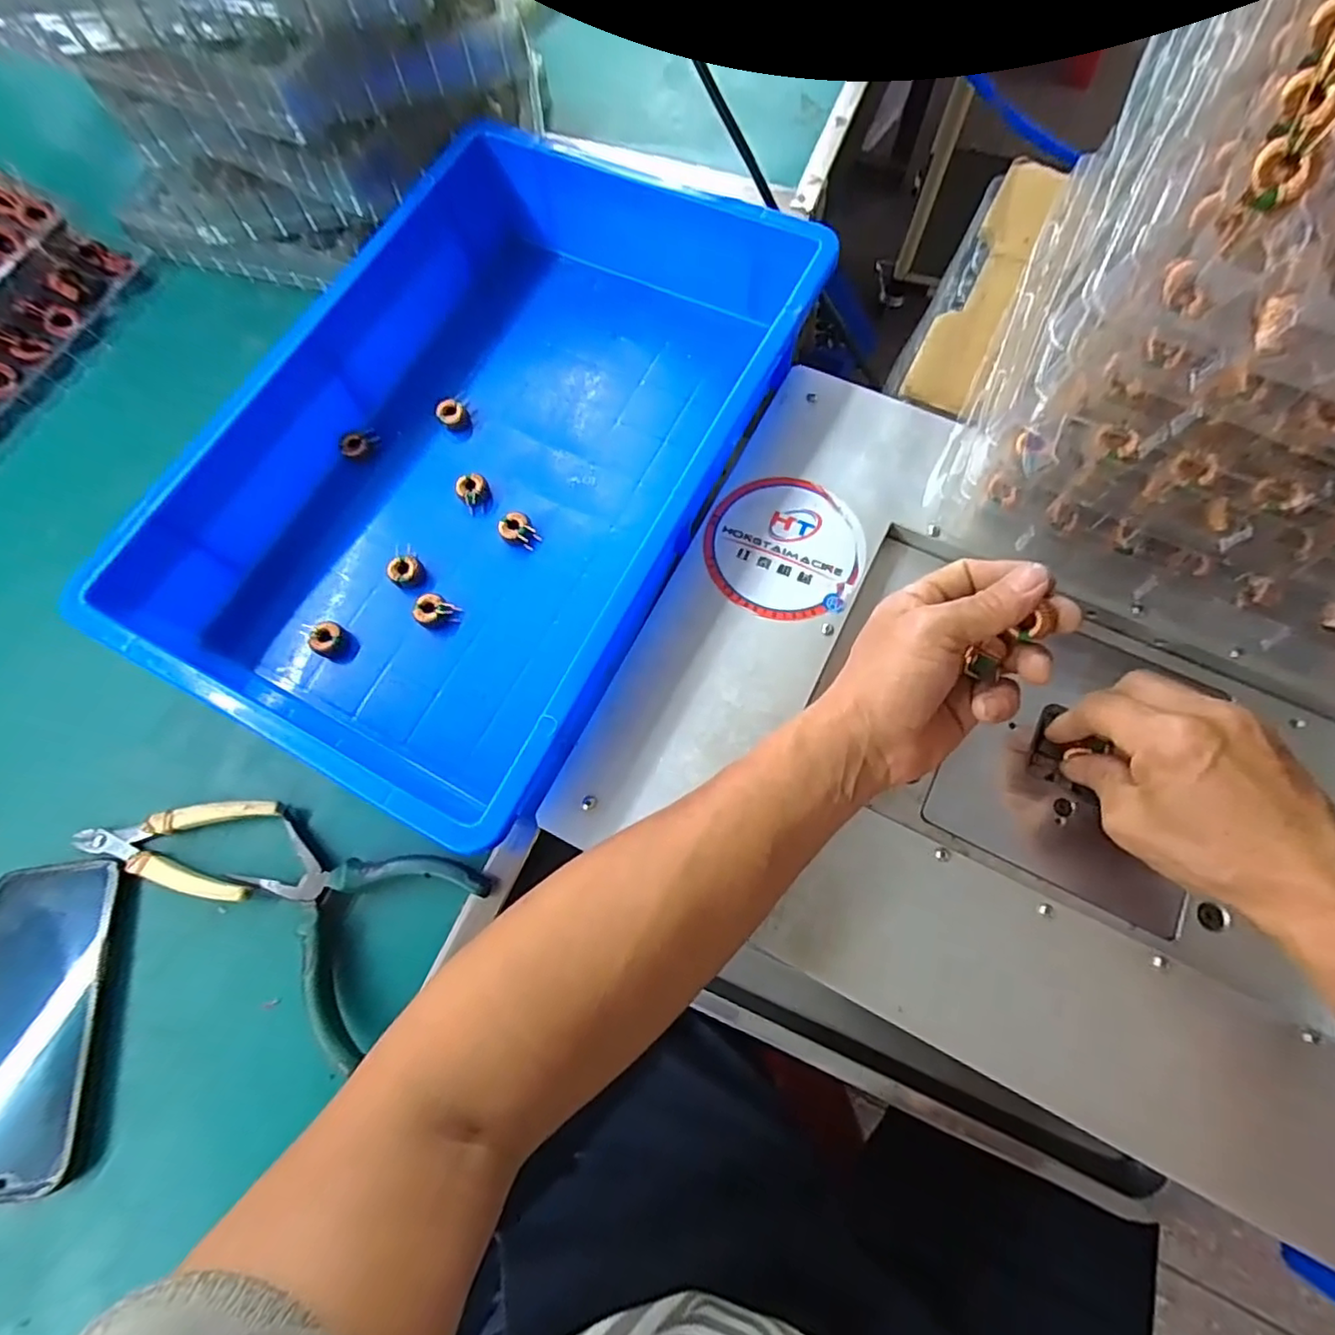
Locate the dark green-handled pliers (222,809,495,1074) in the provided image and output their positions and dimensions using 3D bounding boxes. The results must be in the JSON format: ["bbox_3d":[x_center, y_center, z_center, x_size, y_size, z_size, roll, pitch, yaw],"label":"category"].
[{"bbox_3d":[-0.186,0.135,0.353,0.124,0.025,0.122,36,75,13],"label":"dark green-handled pliers"}]

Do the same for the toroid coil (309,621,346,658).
[{"bbox_3d":[-0.225,-0.019,0.404,0.022,0.009,0.022,0,71,1],"label":"toroid coil"}]

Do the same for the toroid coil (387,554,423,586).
[{"bbox_3d":[-0.179,-0.066,0.419,0.021,0.008,0.020,0,71,1],"label":"toroid coil"}]

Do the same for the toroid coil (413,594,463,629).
[{"bbox_3d":[-0.154,-0.037,0.410,0.027,0.012,0.021,16,72,7],"label":"toroid coil"}]

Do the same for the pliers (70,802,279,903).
[{"bbox_3d":[-0.298,0.102,0.371,0.118,0.020,0.056,8,71,4],"label":"pliers"}]

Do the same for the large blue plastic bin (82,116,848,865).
[{"bbox_3d":[-0.116,-0.141,0.411,0.280,0.092,0.431,24,73,9],"label":"large blue plastic bin"}]

